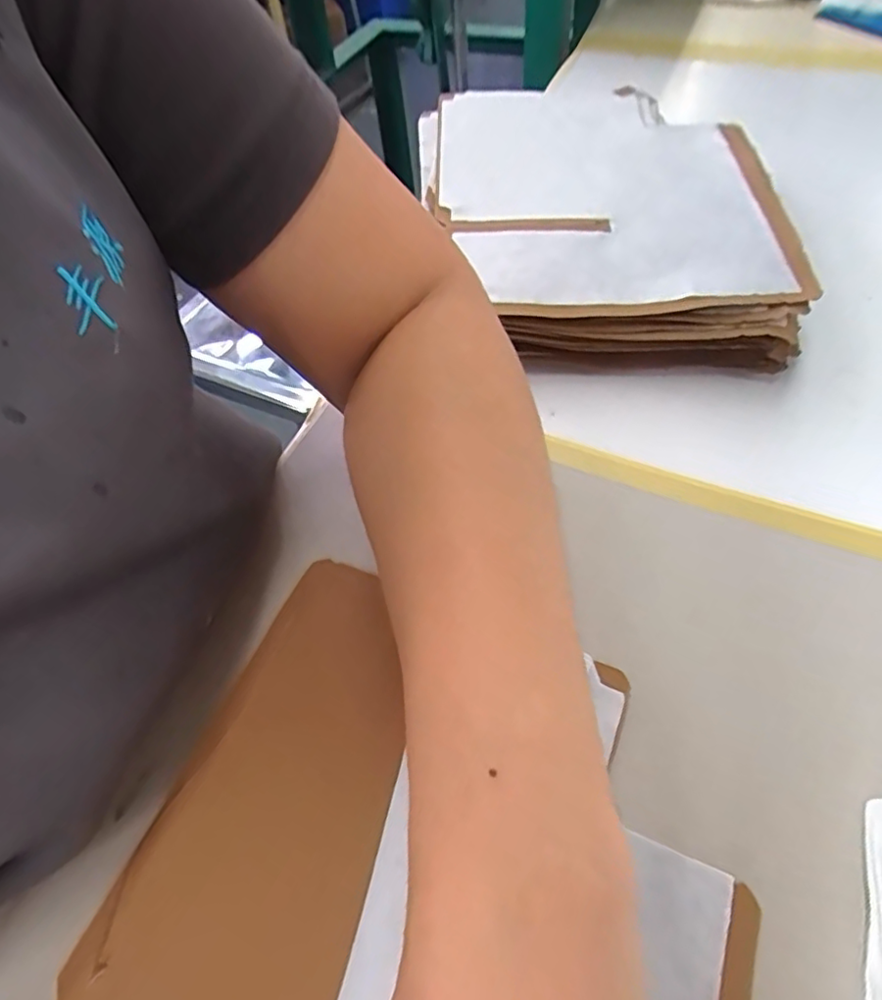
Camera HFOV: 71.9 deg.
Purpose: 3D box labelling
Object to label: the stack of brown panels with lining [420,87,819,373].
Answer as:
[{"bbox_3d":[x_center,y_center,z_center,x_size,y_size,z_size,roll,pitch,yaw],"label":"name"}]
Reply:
[{"bbox_3d":[0.090,-0.183,0.381,0.195,0.043,0.264,-1,55,2],"label":"stack of brown panels with lining"}]

